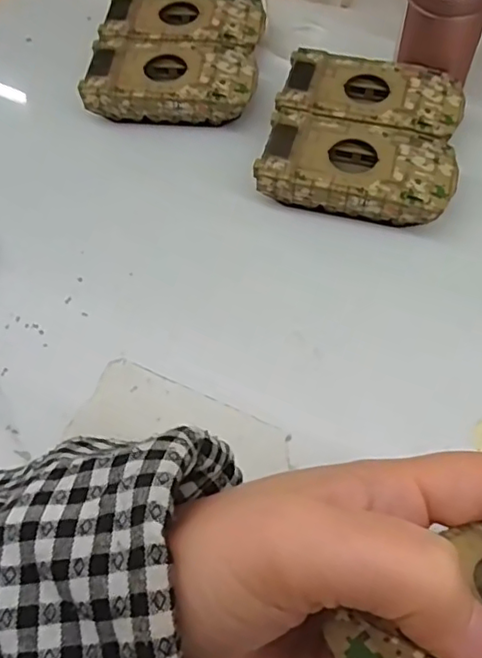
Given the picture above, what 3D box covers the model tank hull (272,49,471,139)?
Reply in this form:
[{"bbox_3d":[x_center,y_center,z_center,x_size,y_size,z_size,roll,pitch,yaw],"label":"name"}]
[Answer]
[{"bbox_3d":[0.072,-0.125,0.335,0.094,0.024,0.051,12,63,9],"label":"model tank hull"}]

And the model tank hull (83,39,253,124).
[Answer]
[{"bbox_3d":[-0.040,-0.142,0.350,0.093,0.024,0.047,4,62,5],"label":"model tank hull"}]

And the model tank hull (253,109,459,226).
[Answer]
[{"bbox_3d":[0.060,-0.080,0.312,0.095,0.026,0.050,13,63,10],"label":"model tank hull"}]

